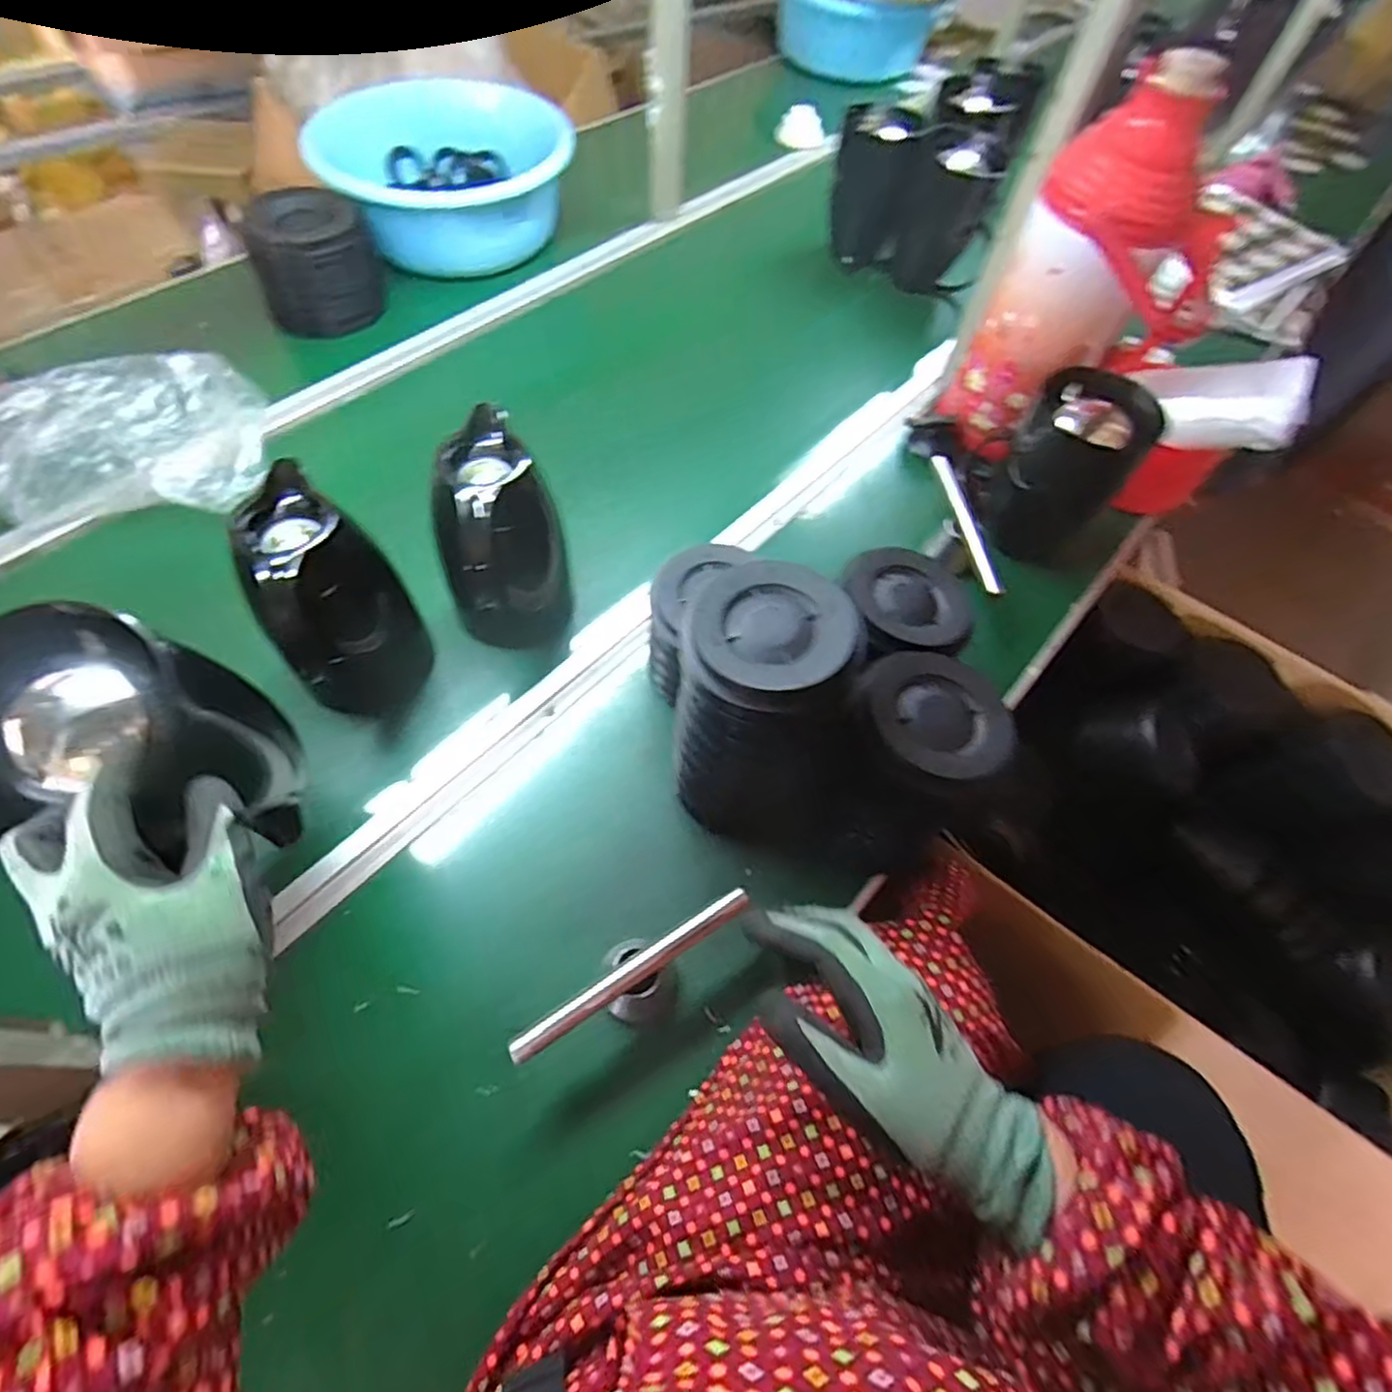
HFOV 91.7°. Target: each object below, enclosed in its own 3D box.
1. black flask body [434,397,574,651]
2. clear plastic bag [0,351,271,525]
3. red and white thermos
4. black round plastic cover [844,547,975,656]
[{"bbox_3d":[-0.178,-0.132,0.648,0.118,0.216,0.128,-16,62,-13],"label":"black flask body"},{"bbox_3d":[-0.632,-0.287,0.748,0.274,0.066,0.202,-4,60,-7],"label":"clear plastic bag"},{"bbox_3d":[0.429,-0.428,0.738,0.224,0.349,0.165,31,62,13],"label":"red and white thermos"},{"bbox_3d":[0.185,-0.080,0.583,0.110,0.023,0.110,6,53,-8],"label":"black round plastic cover"}]

